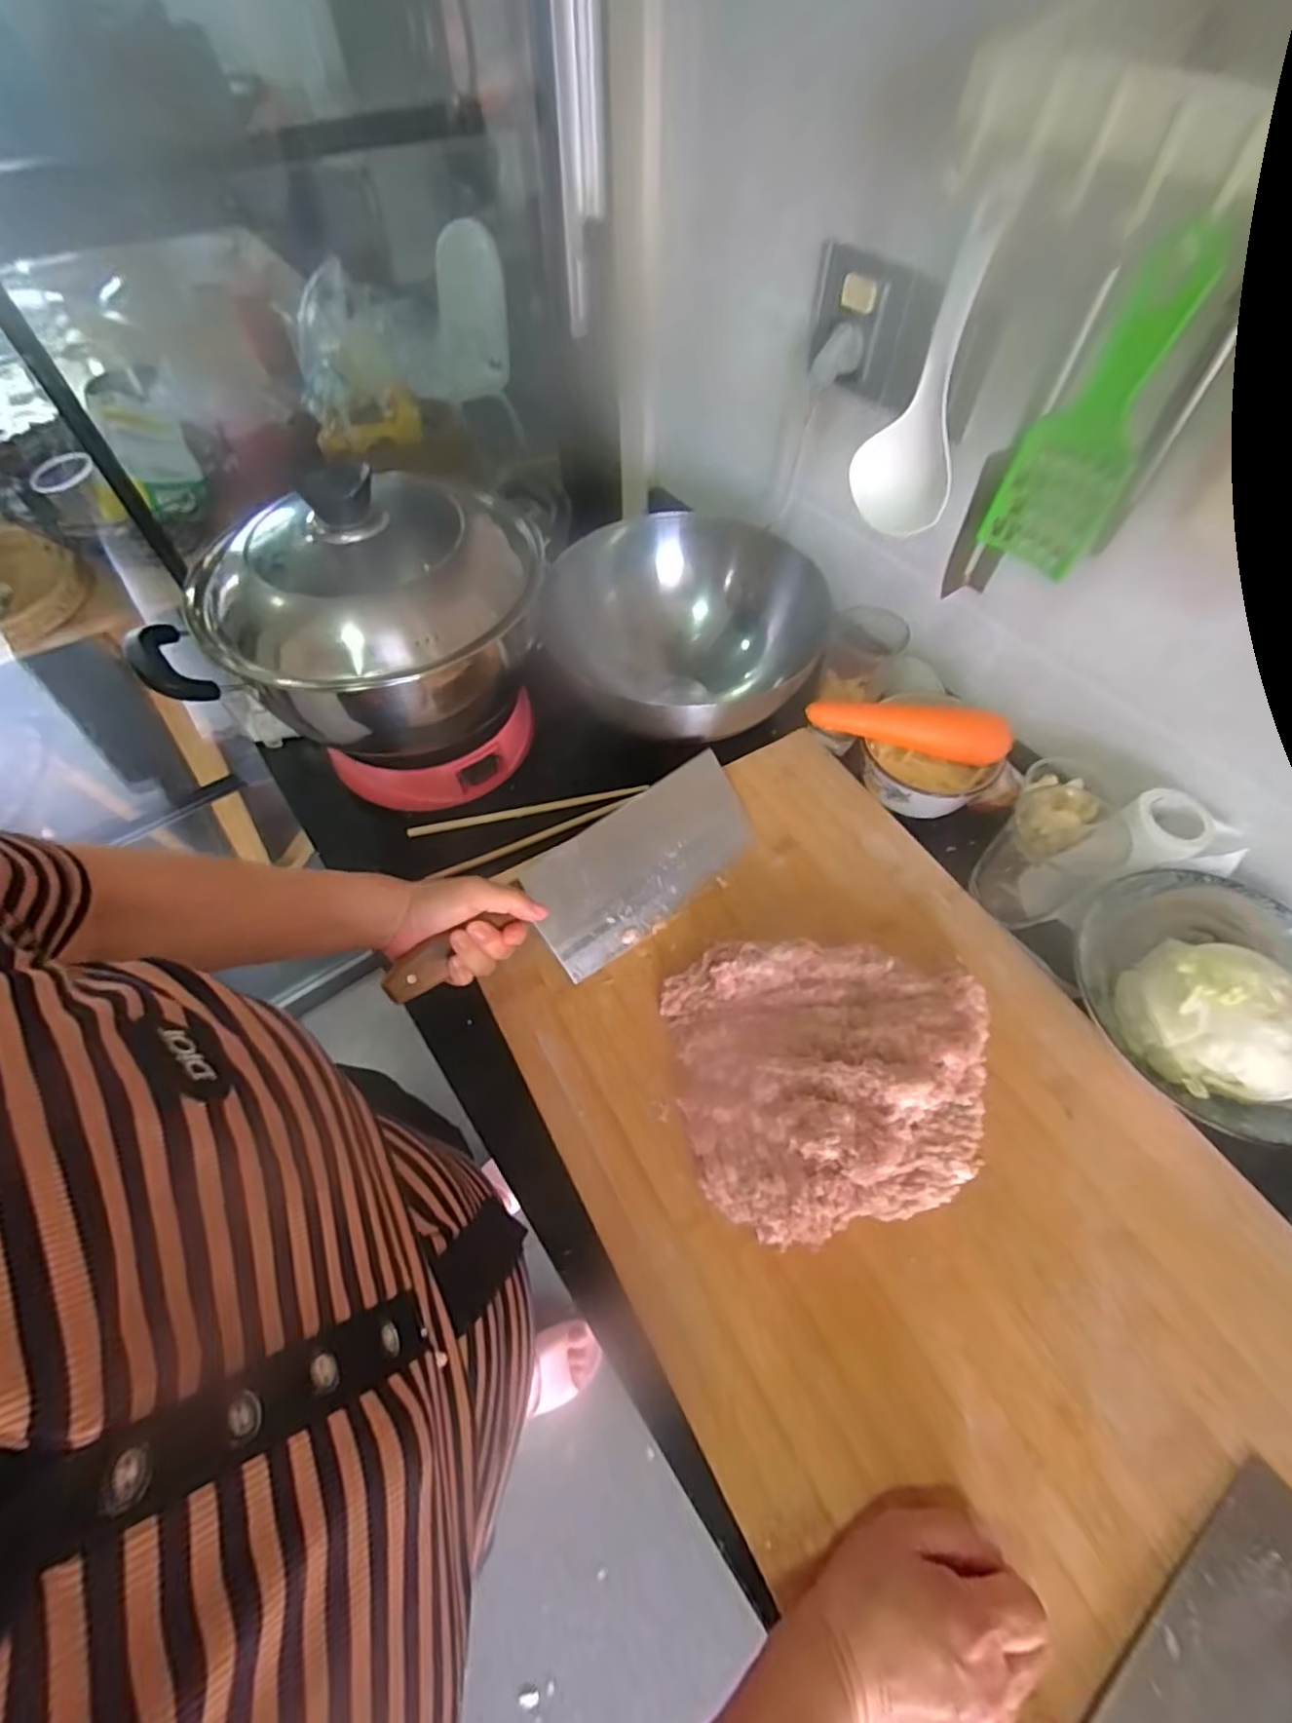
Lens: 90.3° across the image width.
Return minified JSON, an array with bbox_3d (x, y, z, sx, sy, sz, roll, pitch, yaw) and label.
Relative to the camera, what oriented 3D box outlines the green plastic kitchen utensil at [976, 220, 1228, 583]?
[{"bbox_3d":[0.259,-0.250,0.369,0.012,0.159,0.065,-36,65,-20],"label":"green plastic kitchen utensil"}]

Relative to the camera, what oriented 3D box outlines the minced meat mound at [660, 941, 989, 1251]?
[{"bbox_3d":[0.136,0.149,0.459,0.216,0.050,0.190,-6,58,-7],"label":"minced meat mound"}]

